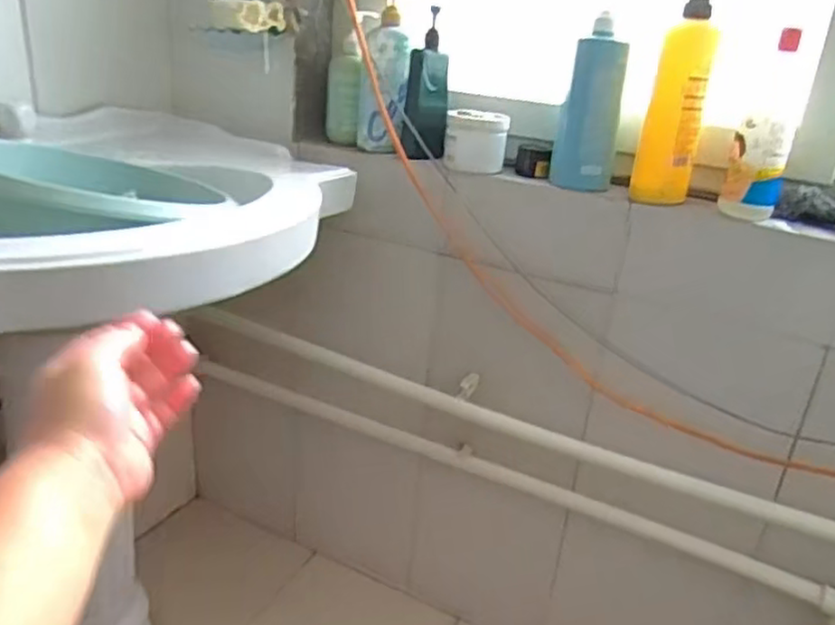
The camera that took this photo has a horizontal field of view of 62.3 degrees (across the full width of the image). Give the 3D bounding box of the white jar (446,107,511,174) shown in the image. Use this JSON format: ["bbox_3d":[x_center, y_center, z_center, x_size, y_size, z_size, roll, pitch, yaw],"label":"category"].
[{"bbox_3d":[0.081,-0.234,0.938,0.083,0.073,0.077,5,23,0],"label":"white jar"}]

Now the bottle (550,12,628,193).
[{"bbox_3d":[0.220,-0.258,0.871,0.073,0.199,0.045,9,24,10],"label":"bottle"}]

